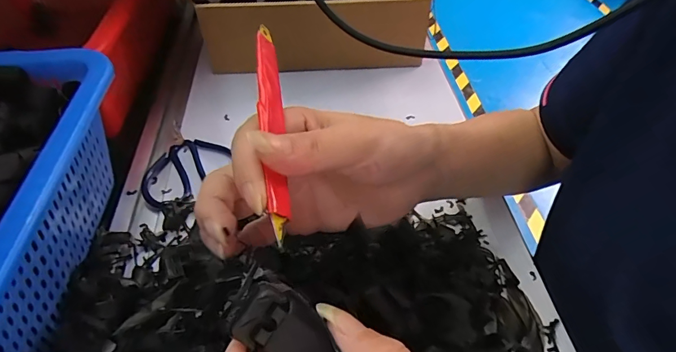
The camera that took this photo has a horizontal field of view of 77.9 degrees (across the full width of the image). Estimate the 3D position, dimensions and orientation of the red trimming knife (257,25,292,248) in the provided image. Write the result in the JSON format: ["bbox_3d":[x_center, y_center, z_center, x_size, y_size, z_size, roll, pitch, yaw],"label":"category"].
[{"bbox_3d":[-0.031,-0.029,0.191,0.009,0.012,0.132,-7,53,-4],"label":"red trimming knife"}]

